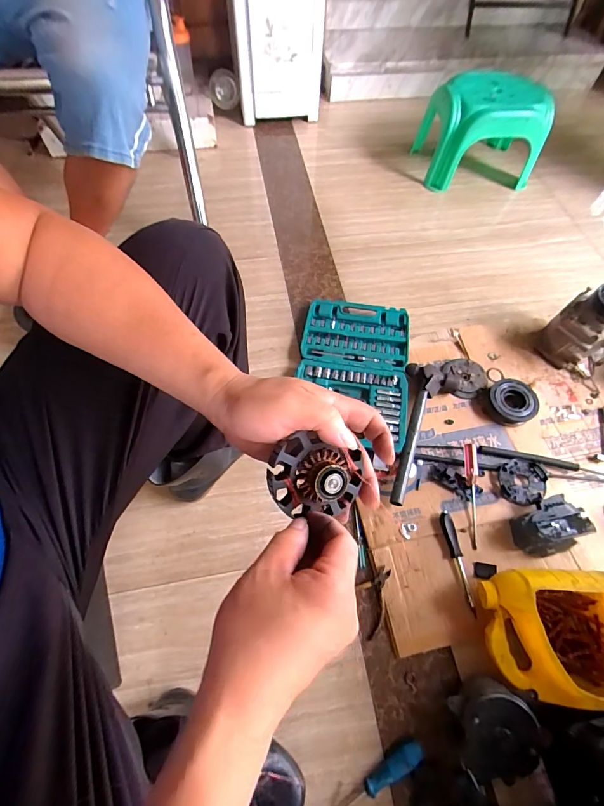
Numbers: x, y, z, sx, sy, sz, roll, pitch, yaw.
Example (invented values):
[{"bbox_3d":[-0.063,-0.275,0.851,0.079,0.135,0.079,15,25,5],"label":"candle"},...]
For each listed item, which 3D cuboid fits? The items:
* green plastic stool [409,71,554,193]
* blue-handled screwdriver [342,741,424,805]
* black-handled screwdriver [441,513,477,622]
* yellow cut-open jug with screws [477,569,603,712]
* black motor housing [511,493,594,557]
[{"bbox_3d":[0.617,-0.933,1.256,0.383,0.241,0.310,1,62,-1],"label":"green plastic stool"},{"bbox_3d":[0.094,0.556,0.522,0.193,0.027,0.025,-25,65,-17],"label":"blue-handled screwdriver"},{"bbox_3d":[0.283,0.282,0.654,0.022,0.024,0.166,-4,60,-6],"label":"black-handled screwdriver"},{"bbox_3d":[0.406,0.361,0.572,0.231,0.110,0.175,4,62,0],"label":"yellow cut-open jug with screws"},{"bbox_3d":[0.454,0.228,0.670,0.122,0.061,0.081,-25,66,-14],"label":"black motor housing"}]

